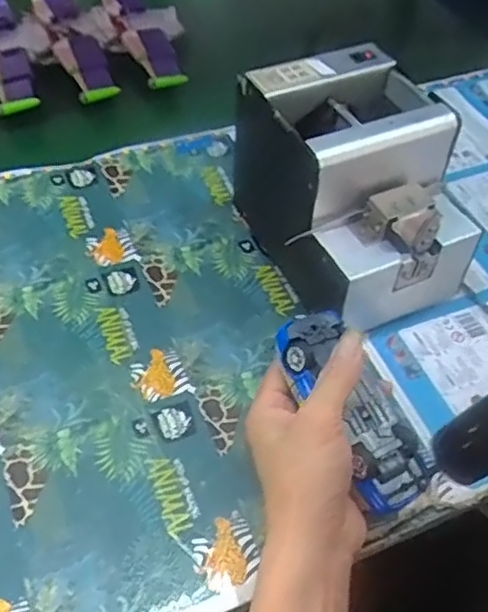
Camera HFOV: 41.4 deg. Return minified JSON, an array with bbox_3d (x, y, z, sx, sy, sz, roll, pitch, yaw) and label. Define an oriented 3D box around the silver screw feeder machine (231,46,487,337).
[{"bbox_3d":[0.086,-0.093,0.508,0.121,0.158,0.171,-17,52,-16],"label":"silver screw feeder machine"}]

